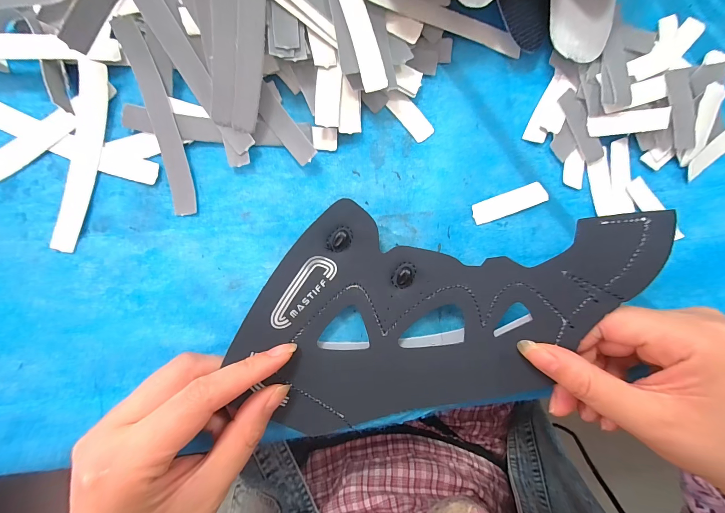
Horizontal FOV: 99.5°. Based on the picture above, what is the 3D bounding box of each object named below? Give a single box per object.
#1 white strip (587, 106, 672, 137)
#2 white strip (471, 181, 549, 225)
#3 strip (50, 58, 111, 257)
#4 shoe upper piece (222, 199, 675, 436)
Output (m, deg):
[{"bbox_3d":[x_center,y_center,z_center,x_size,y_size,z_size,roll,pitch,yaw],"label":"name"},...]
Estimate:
[{"bbox_3d":[0.160,-0.081,0.182,0.045,0.006,0.013,-5,93,-4],"label":"white strip"},{"bbox_3d":[0.090,-0.033,0.188,0.046,0.004,0.013,-20,94,-3],"label":"white strip"},{"bbox_3d":[-0.155,-0.054,0.169,0.016,0.004,0.104,12,92,-5],"label":"strip"},{"bbox_3d":[0.037,0.038,0.160,0.201,0.049,0.127,-1,93,-4],"label":"shoe upper piece"}]

